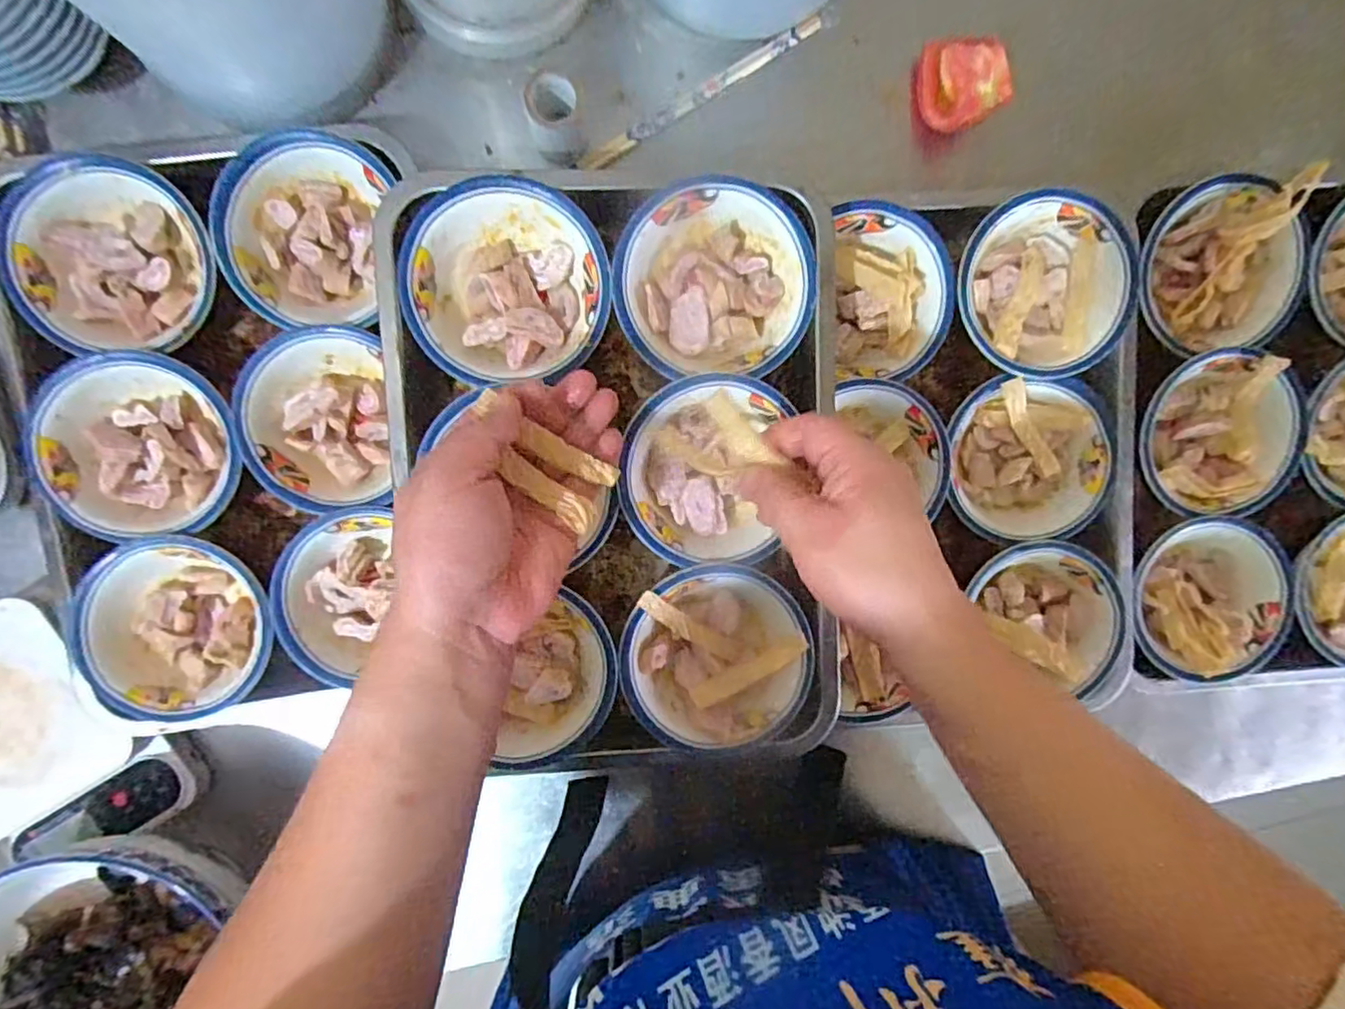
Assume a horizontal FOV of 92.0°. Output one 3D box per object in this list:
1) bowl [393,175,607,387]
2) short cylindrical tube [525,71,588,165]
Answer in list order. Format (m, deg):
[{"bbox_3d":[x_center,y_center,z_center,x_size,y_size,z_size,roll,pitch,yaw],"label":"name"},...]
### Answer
[{"bbox_3d":[-0.107,-0.143,0.435,0.124,0.063,0.121,0,95,-3],"label":"bowl"},{"bbox_3d":[-0.081,-0.270,0.461,0.035,0.057,0.041,-8,96,-2],"label":"short cylindrical tube"}]

